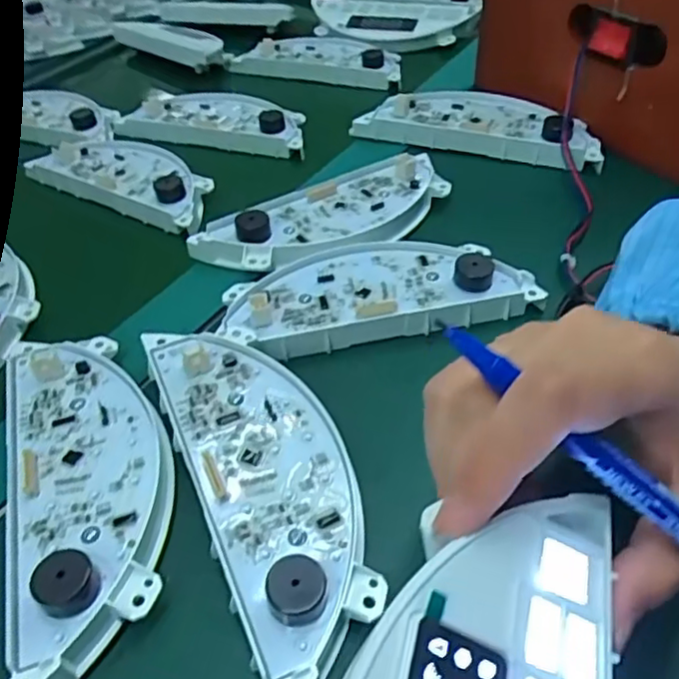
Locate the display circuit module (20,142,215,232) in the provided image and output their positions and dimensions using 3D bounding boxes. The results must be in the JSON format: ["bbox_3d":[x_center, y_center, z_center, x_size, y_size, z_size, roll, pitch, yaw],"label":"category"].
[{"bbox_3d":[-0.158,-0.126,0.478,0.178,0.023,0.063,24,51,28],"label":"display circuit module"}]

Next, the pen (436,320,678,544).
[{"bbox_3d":[0.081,0.041,0.171,0.132,0.009,0.013,41,56,5],"label":"pen"}]

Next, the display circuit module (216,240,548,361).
[{"bbox_3d":[0.020,-0.027,0.352,0.163,0.031,0.067,-11,44,-5],"label":"display circuit module"}]

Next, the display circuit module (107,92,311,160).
[{"bbox_3d":[-0.103,-0.192,0.540,0.179,0.021,0.067,13,47,19],"label":"display circuit module"}]

